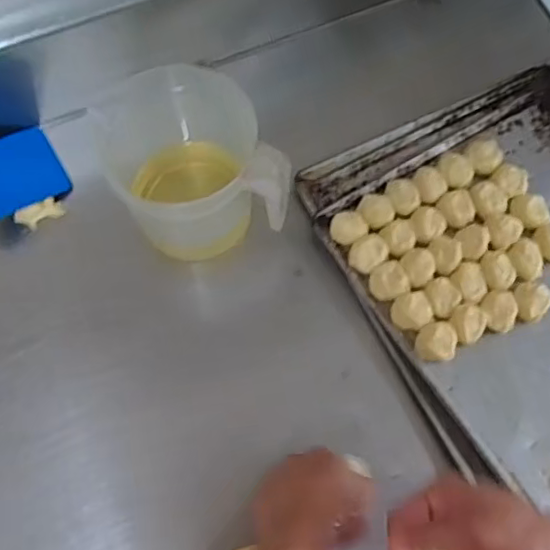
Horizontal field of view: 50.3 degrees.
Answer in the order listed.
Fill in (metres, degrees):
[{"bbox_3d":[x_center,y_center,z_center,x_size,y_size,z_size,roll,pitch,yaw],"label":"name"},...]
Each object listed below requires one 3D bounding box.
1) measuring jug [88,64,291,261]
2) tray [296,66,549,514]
[{"bbox_3d":[-0.074,-0.099,0.569,0.145,0.167,0.146,-17,68,-5],"label":"measuring jug"},{"bbox_3d":[0.283,0.019,0.585,0.347,0.032,0.475,-26,70,-9],"label":"tray"}]

